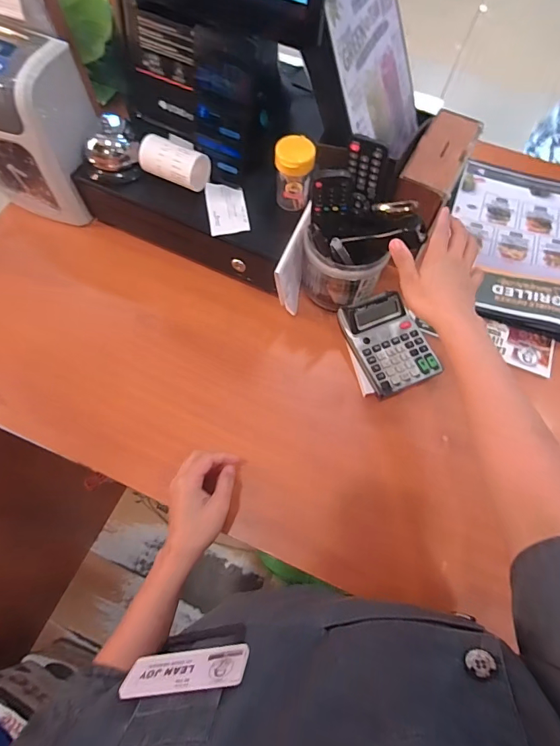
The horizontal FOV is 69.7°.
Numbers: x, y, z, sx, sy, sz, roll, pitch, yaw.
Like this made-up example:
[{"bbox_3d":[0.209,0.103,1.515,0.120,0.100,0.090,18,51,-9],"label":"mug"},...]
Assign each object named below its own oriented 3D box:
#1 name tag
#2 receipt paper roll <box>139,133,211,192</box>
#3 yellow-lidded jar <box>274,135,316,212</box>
[{"bbox_3d":[-0.056,0.178,0.242,0.074,0.028,0.005,-13,97,9],"label":"name tag"},{"bbox_3d":[-0.142,-0.279,0.535,0.087,0.045,0.049,18,68,7],"label":"receipt paper roll"},{"bbox_3d":[0.019,-0.247,0.514,0.055,0.082,0.058,0,67,-1],"label":"yellow-lidded jar"}]

